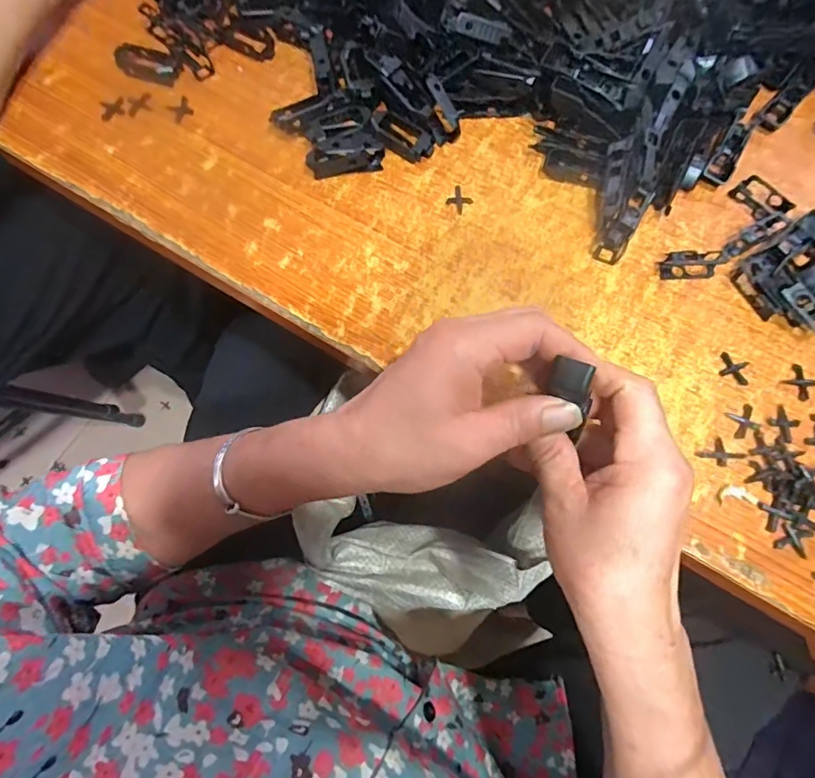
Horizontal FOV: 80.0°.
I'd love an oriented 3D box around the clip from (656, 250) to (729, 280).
[{"bbox_3d":[0.199,-0.087,0.334,0.043,0.016,0.014,-3,73,-1],"label":"clip"}]

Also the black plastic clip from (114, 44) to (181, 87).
[{"bbox_3d":[-0.208,-0.261,0.389,0.054,0.009,0.027,24,75,7],"label":"black plastic clip"}]

